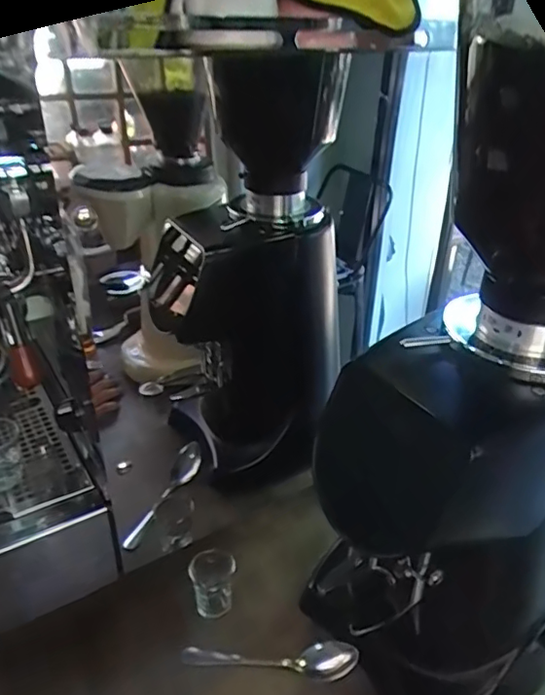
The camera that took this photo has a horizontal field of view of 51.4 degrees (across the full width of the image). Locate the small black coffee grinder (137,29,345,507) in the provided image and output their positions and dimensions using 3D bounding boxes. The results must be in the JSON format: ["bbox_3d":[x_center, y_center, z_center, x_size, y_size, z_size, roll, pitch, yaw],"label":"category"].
[{"bbox_3d":[-0.024,-0.073,0.694,0.174,0.480,0.184,9,32,11],"label":"small black coffee grinder"}]

